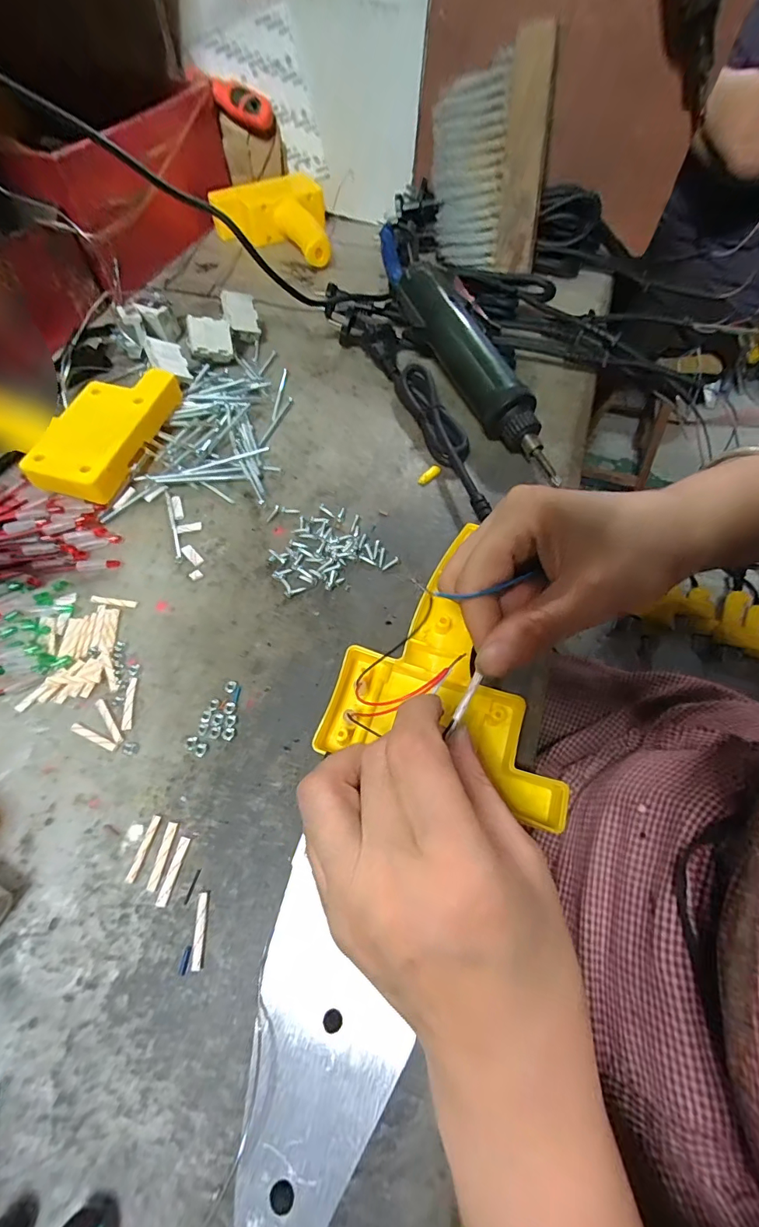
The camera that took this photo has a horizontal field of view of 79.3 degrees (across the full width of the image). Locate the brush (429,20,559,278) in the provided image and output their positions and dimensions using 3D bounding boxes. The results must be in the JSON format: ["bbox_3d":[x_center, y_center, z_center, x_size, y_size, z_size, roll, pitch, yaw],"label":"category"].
[{"bbox_3d":[0.111,-0.462,0.479,0.125,0.168,0.023,22,39,33],"label":"brush"}]

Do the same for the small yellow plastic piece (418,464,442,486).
[{"bbox_3d":[0.039,-0.109,0.360,0.021,0.005,0.009,-40,68,-22],"label":"small yellow plastic piece"}]

